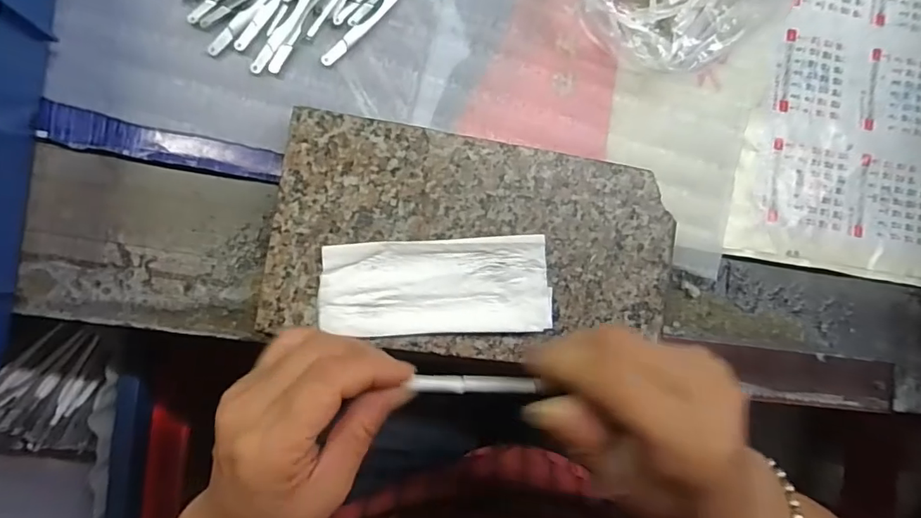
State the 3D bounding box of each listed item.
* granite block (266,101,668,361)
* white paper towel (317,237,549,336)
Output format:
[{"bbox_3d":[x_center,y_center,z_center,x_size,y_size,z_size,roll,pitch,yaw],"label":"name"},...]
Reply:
[{"bbox_3d":[0.010,-0.007,0.314,0.239,0.030,0.130,8,86,-8],"label":"granite block"},{"bbox_3d":[-0.014,0.016,0.292,0.130,0.011,0.055,-1,88,-8],"label":"white paper towel"}]

